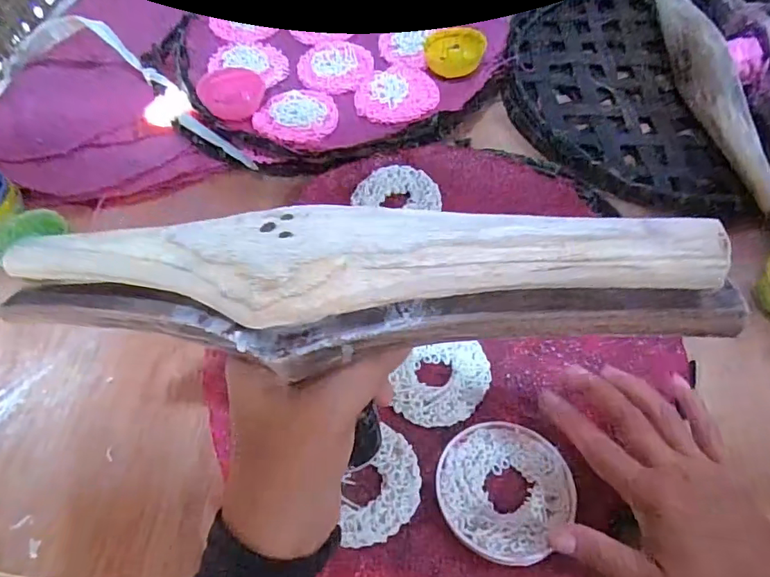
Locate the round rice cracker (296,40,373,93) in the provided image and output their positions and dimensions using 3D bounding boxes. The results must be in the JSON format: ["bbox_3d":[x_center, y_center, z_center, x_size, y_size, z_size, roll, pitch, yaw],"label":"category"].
[{"bbox_3d":[-0.051,-0.232,0.530,0.076,0.005,0.085,-8,61,0],"label":"round rice cracker"}]

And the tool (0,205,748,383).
[{"bbox_3d":[-0.031,0.000,0.193,0.282,0.038,0.054,0,60,15],"label":"tool"}]

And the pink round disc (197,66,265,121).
[{"bbox_3d":[-0.151,-0.192,0.493,0.061,0.015,0.054,24,65,16],"label":"pink round disc"}]

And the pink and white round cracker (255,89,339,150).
[{"bbox_3d":[-0.084,-0.167,0.487,0.075,0.009,0.076,-2,61,3],"label":"pink and white round cracker"}]

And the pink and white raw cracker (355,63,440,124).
[{"bbox_3d":[0.011,-0.191,0.494,0.077,0.007,0.081,-10,61,-2],"label":"pink and white raw cracker"}]

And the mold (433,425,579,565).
[{"bbox_3d":[0.079,0.131,0.333,0.085,0.011,0.085,-2,61,3],"label":"mold"}]

